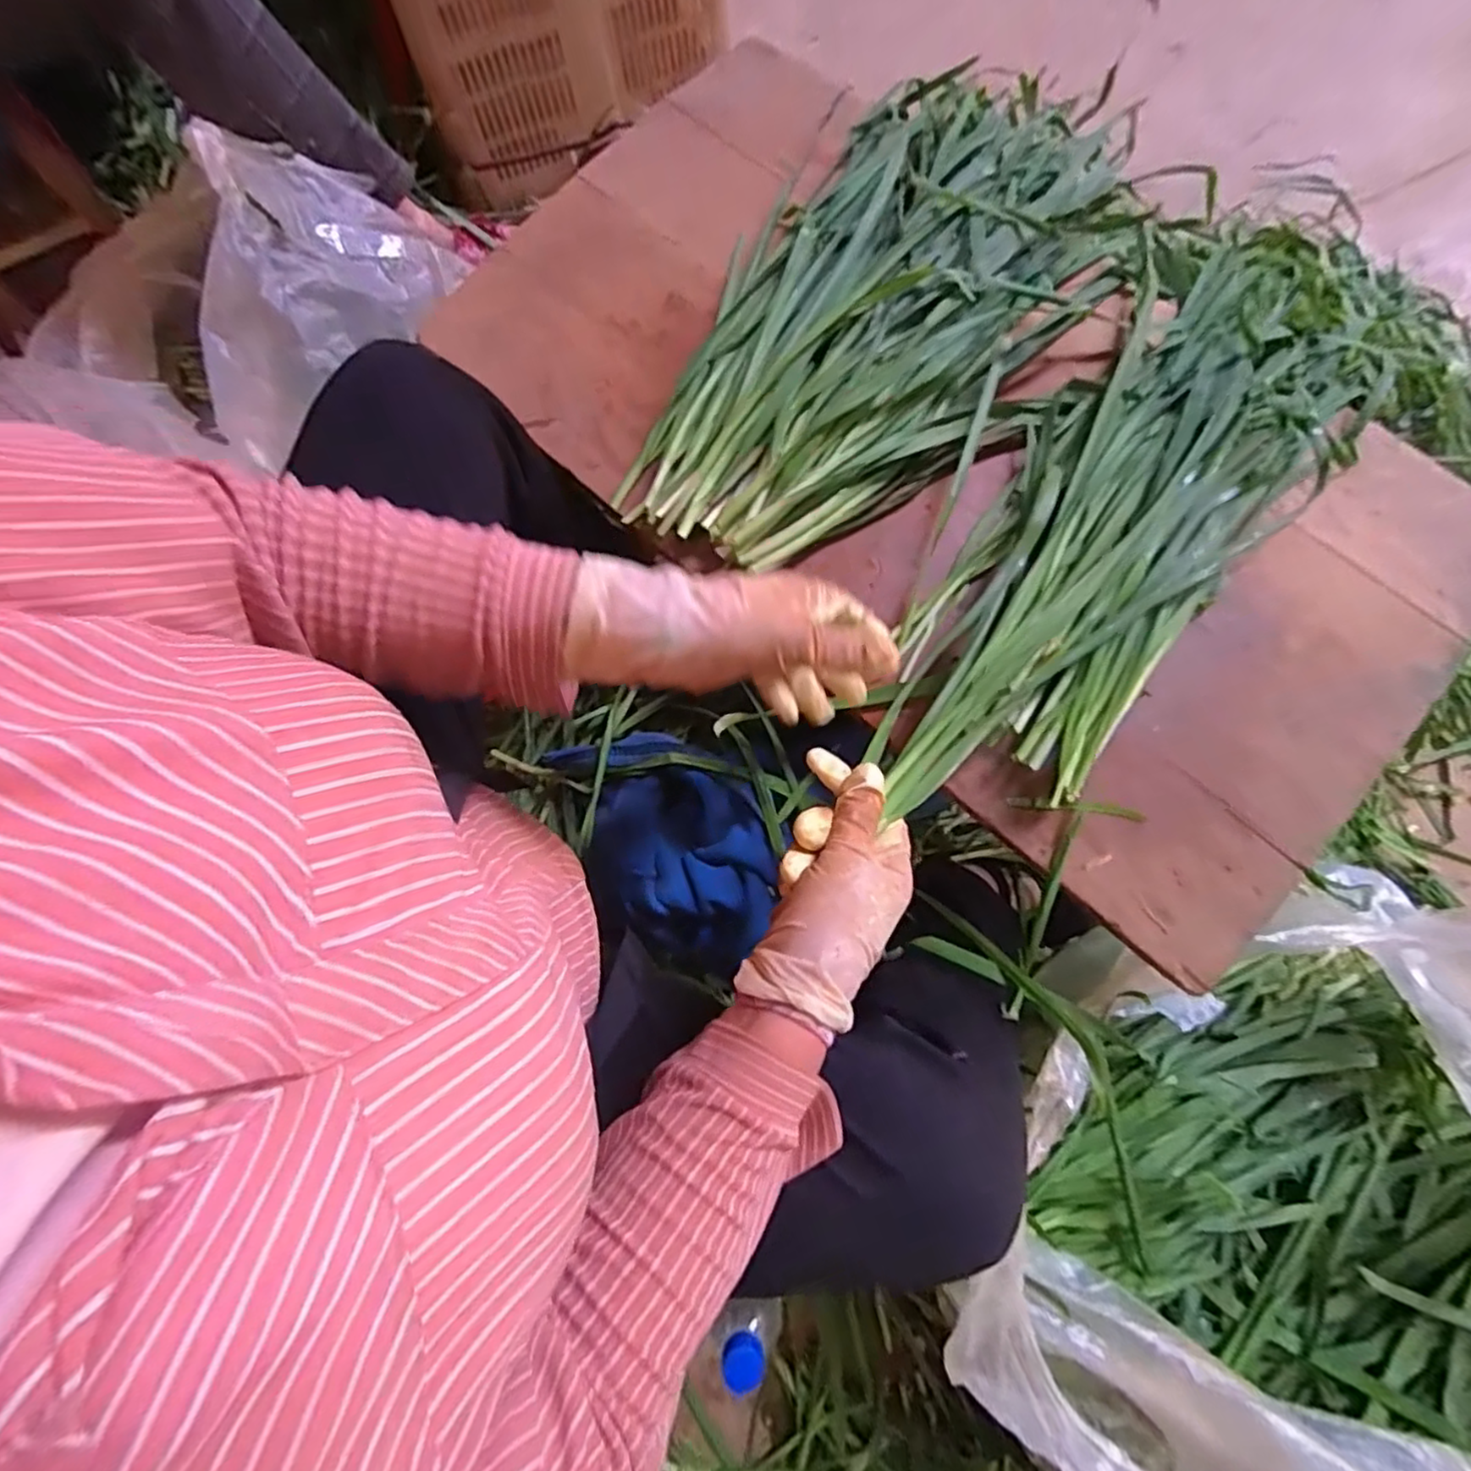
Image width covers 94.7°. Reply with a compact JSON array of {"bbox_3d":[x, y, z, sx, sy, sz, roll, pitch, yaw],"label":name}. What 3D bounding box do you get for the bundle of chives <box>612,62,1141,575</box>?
[{"bbox_3d":[0.125,-0.350,0.528,0.242,0.065,0.523,38,82,8],"label":"bundle of chives"}]

